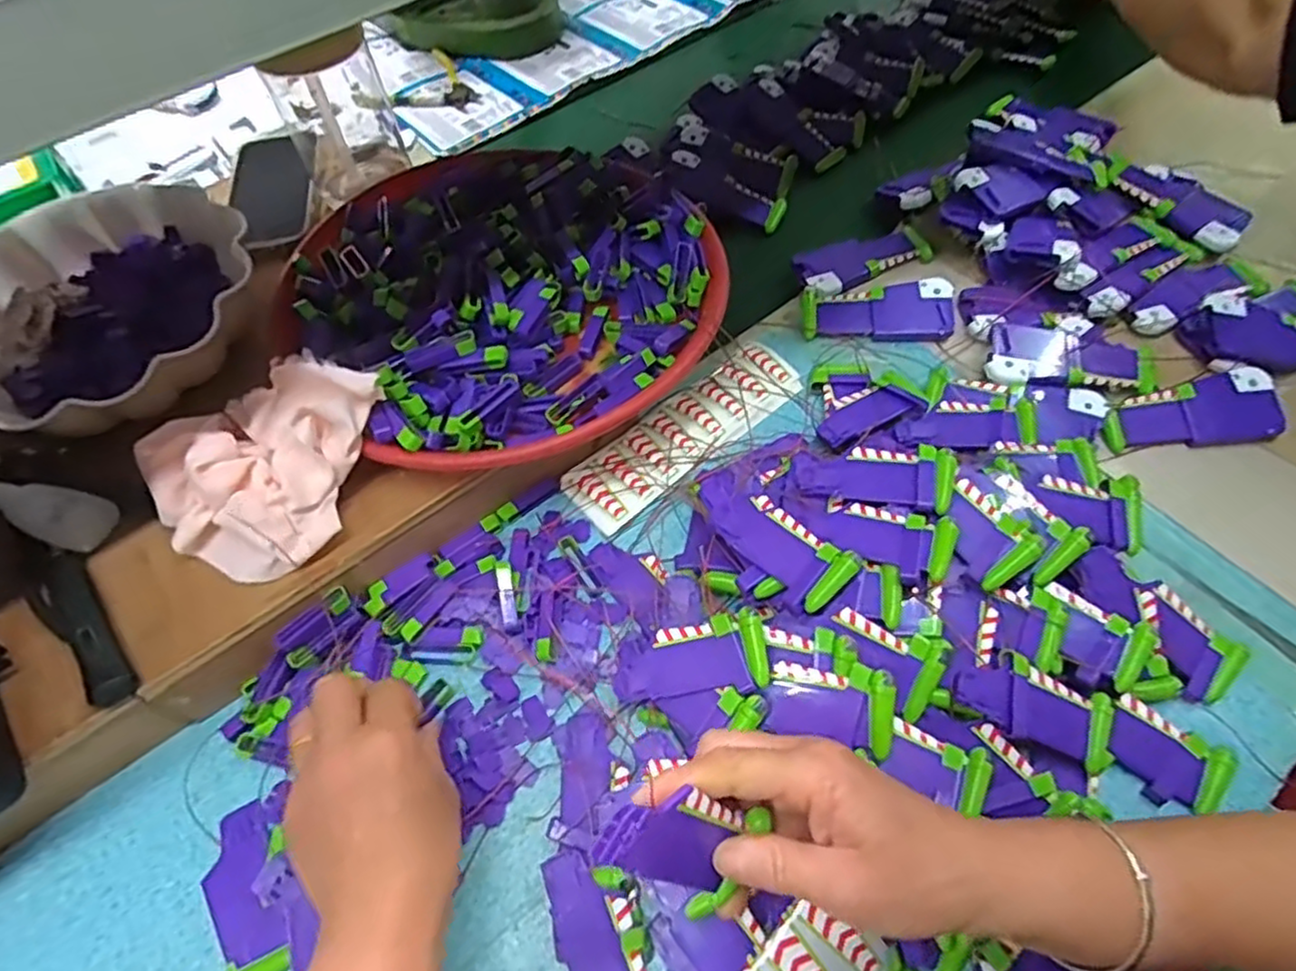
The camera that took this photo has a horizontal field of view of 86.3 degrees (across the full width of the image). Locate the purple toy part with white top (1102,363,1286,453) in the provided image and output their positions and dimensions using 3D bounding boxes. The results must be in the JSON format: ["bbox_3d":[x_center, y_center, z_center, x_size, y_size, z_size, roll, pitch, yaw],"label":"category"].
[{"bbox_3d":[0.381,-0.052,0.488,0.116,0.027,0.048,-6,59,-2],"label":"purple toy part with white top"}]

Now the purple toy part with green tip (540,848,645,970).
[{"bbox_3d":[-0.024,0.229,0.344,0.040,0.008,0.089,-23,70,3],"label":"purple toy part with green tip"}]

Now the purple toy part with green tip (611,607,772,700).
[{"bbox_3d":[0.023,0.100,0.391,0.088,0.007,0.041,-18,66,17],"label":"purple toy part with green tip"}]

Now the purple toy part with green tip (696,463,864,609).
[{"bbox_3d":[0.068,0.025,0.428,0.043,0.017,0.132,-31,47,-16],"label":"purple toy part with green tip"}]

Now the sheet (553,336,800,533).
[{"bbox_3d":[0.030,-0.041,0.512,0.196,0.010,0.062,-37,62,-17],"label":"sheet"}]

